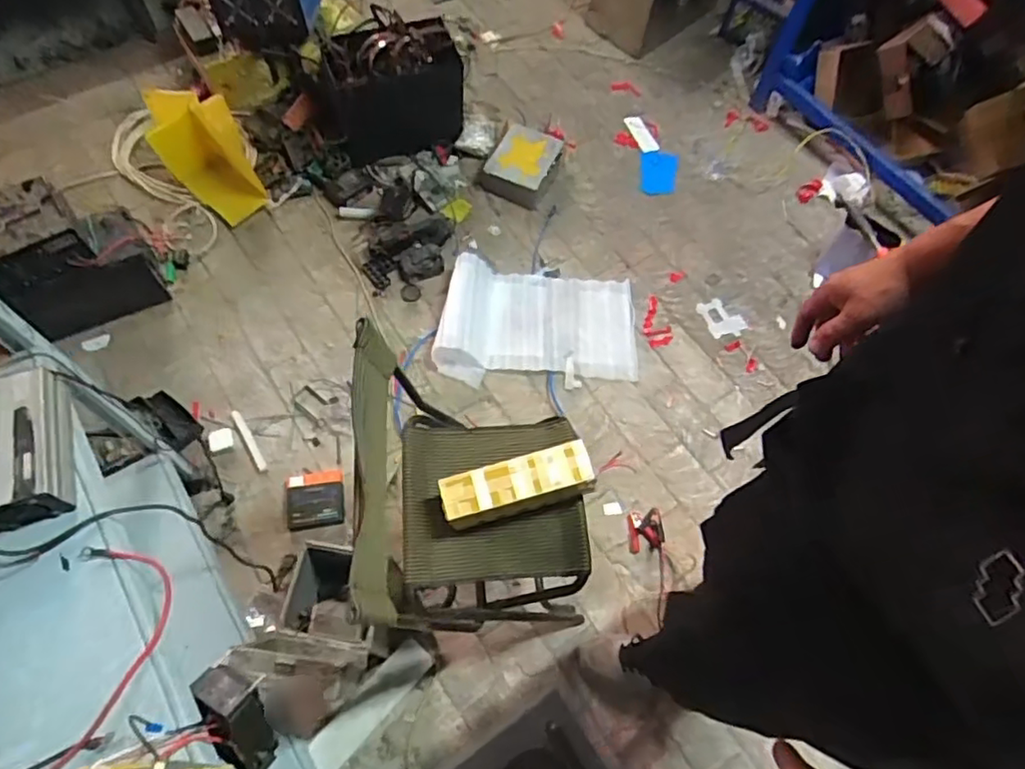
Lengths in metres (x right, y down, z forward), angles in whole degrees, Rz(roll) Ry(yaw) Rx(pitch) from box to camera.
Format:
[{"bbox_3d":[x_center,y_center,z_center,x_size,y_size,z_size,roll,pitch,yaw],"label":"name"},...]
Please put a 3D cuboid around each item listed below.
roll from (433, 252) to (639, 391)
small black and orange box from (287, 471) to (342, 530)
[{"bbox_3d":[0.068,-0.178,1.644,0.523,0.095,0.328,0,66,-2],"label":"roll"},{"bbox_3d":[-0.452,0.261,1.435,0.120,0.033,0.131,-8,67,-6],"label":"small black and orange box"}]

